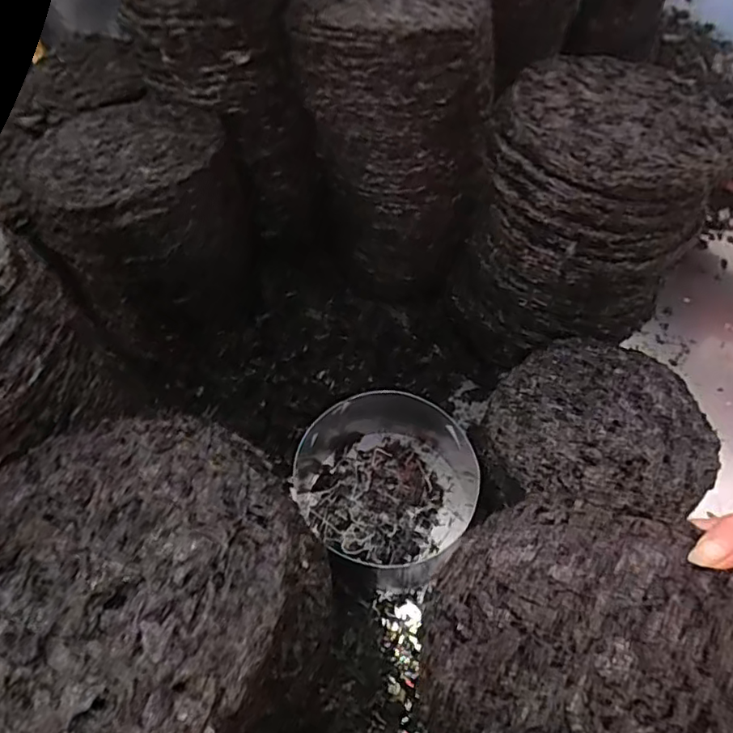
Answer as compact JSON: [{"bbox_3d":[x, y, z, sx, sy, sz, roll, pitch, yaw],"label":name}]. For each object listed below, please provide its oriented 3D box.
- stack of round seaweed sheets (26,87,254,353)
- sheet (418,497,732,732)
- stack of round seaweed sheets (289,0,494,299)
[{"bbox_3d":[-0.238,-0.153,0.661,0.208,0.238,0.197,-21,57,-13],"label":"stack of round seaweed sheets"},{"bbox_3d":[0.124,0.175,0.311,0.185,0.006,0.188,-3,83,21],"label":"sheet"},{"bbox_3d":[0.036,-0.257,0.671,0.191,0.363,0.176,4,55,4],"label":"stack of round seaweed sheets"}]

